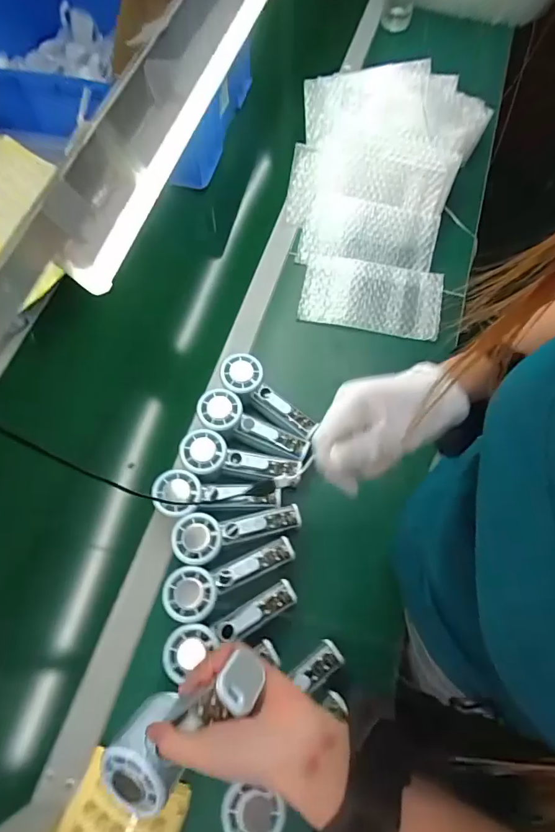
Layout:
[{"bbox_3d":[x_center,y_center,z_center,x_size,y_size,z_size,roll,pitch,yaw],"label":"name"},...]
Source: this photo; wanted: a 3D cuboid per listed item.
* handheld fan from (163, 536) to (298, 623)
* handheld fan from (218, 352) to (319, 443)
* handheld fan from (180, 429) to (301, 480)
[{"bbox_3d":[-0.052,0.187,0.509,0.150,0.028,0.055,-17,67,-6],"label":"handheld fan"},{"bbox_3d":[-0.014,-0.025,0.593,0.146,0.024,0.052,41,72,13],"label":"handheld fan"},{"bbox_3d":[-0.049,0.060,0.564,0.147,0.028,0.054,14,68,7],"label":"handheld fan"}]

